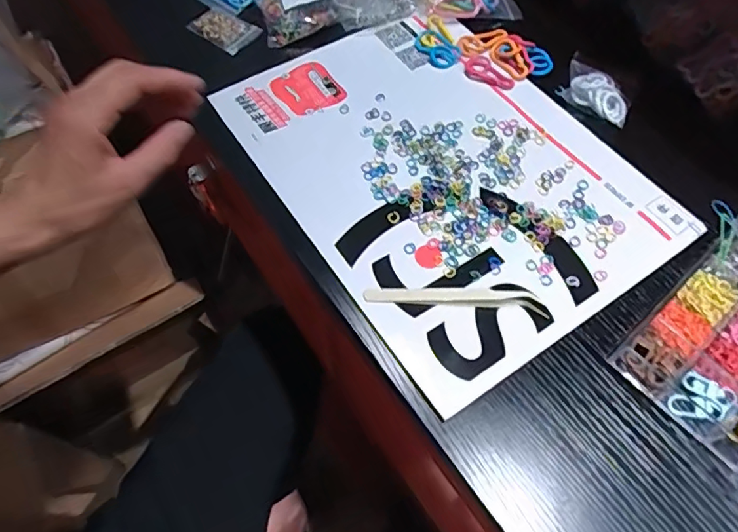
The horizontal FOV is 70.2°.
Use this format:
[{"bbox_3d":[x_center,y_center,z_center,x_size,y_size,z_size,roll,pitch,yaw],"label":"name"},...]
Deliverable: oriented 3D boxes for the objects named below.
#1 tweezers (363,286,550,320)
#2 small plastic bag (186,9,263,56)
[{"bbox_3d":[0.057,0.020,0.354,0.117,0.005,0.018,3,61,4],"label":"tweezers"},{"bbox_3d":[-0.134,-0.220,0.489,0.055,0.014,0.038,26,65,15],"label":"small plastic bag"}]

